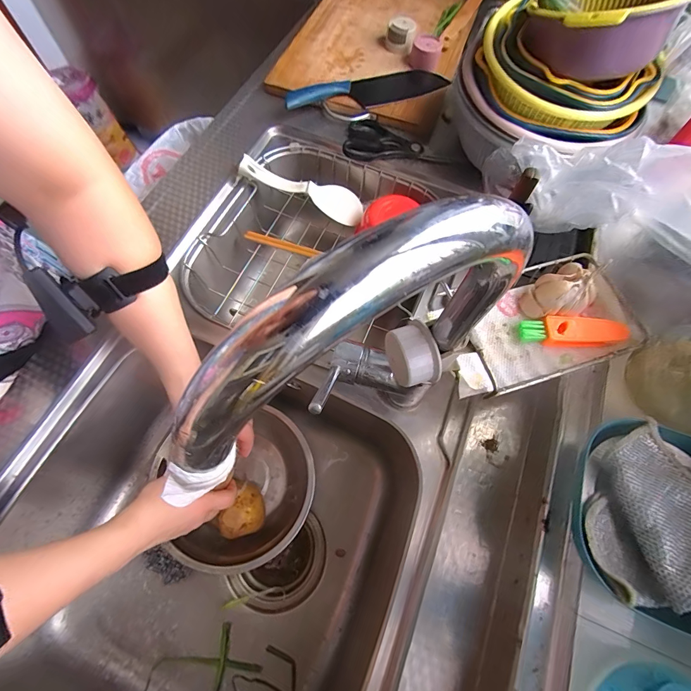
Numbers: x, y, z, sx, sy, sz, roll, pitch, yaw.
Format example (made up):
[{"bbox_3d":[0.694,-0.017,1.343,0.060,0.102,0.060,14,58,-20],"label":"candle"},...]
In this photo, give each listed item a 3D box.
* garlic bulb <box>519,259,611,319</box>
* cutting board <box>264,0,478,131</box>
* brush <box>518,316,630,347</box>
[{"bbox_3d":[0.203,-0.050,0.330,0.064,0.036,0.045,-26,70,-13],"label":"garlic bulb"},{"bbox_3d":[0.066,-0.565,0.658,0.294,0.029,0.415,19,67,6],"label":"cutting board"},{"bbox_3d":[0.211,-0.012,0.332,0.095,0.014,0.025,4,67,-1],"label":"brush"}]

